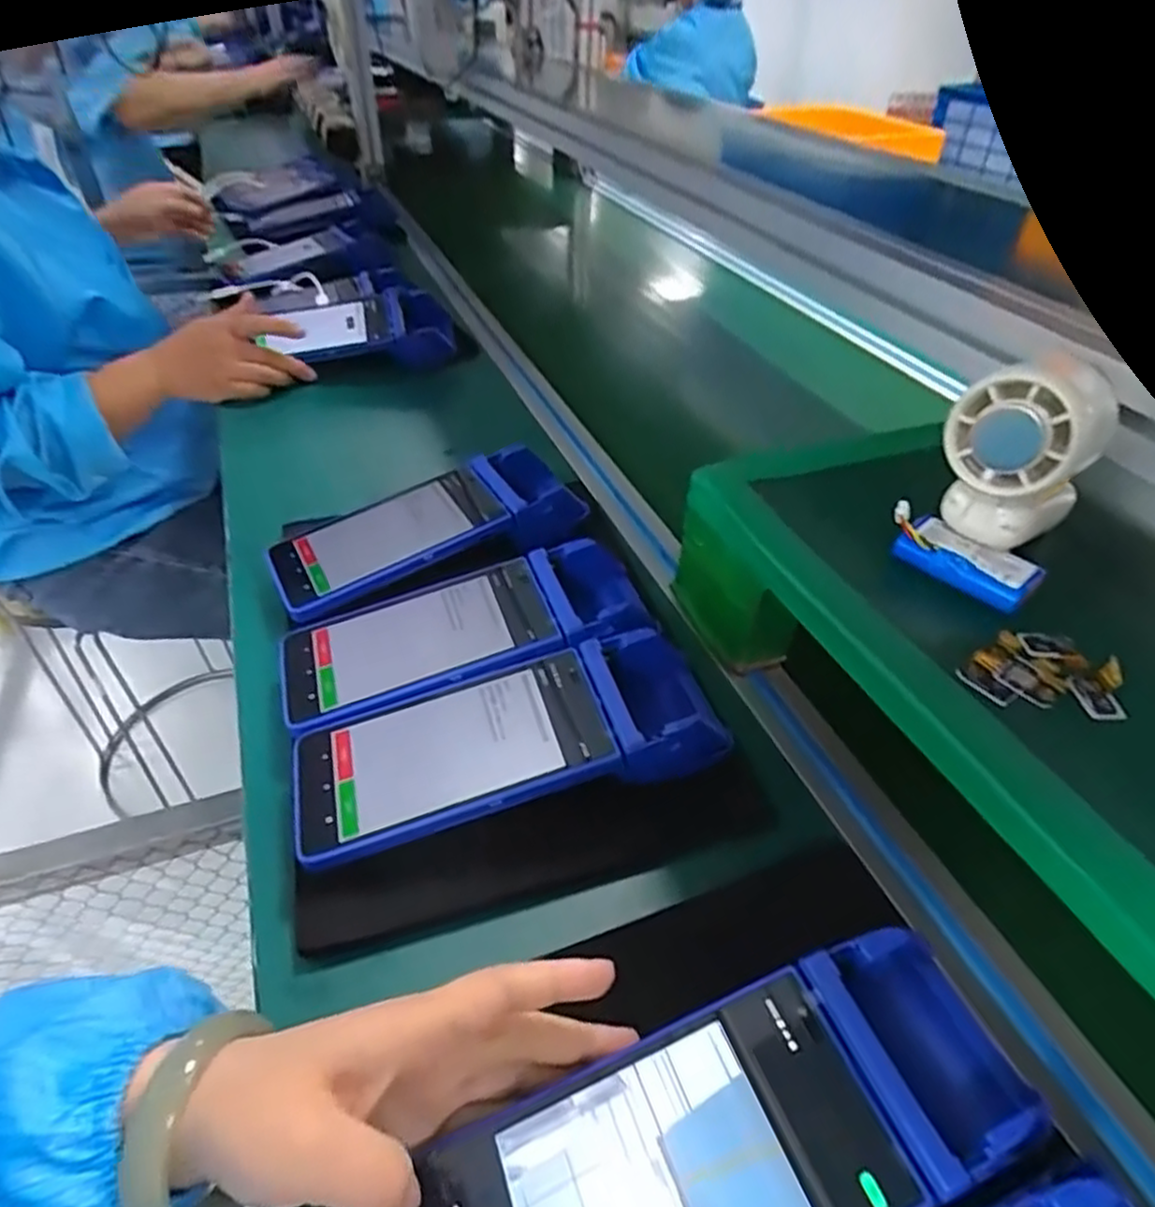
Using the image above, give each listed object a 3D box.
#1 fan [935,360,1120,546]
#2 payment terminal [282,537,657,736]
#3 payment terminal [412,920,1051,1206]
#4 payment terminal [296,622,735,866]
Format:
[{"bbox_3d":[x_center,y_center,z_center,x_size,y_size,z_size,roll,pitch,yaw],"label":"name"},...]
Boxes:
[{"bbox_3d":[0.209,-0.072,0.337,0.071,0.087,0.058,-29,54,-33],"label":"fan"},{"bbox_3d":[-0.066,0.014,0.449,0.226,0.050,0.094,-10,45,-18],"label":"payment terminal"},{"bbox_3d":[0.055,0.193,0.255,0.222,0.037,0.078,-19,48,-13],"label":"payment terminal"},{"bbox_3d":[-0.032,0.075,0.382,0.229,0.060,0.086,-8,45,-16],"label":"payment terminal"}]

